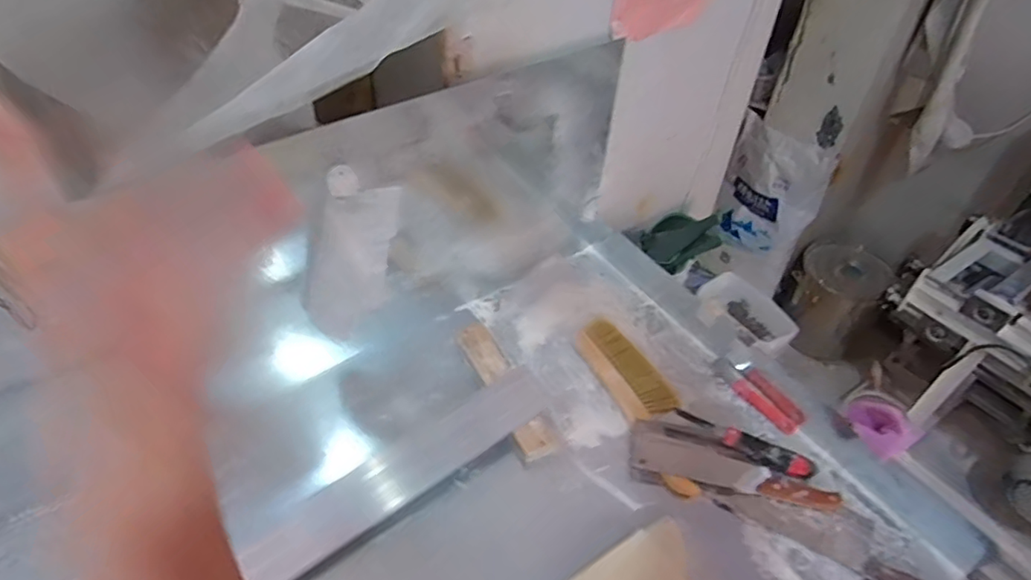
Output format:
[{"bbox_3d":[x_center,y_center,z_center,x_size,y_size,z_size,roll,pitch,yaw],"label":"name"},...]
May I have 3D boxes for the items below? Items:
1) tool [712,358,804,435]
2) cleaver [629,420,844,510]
[{"bbox_3d":[0.415,0.170,0.970,0.056,0.019,0.166,-25,51,-23],"label":"tool"},{"bbox_3d":[0.327,0.265,0.858,0.295,0.022,0.074,13,47,11],"label":"cleaver"}]

